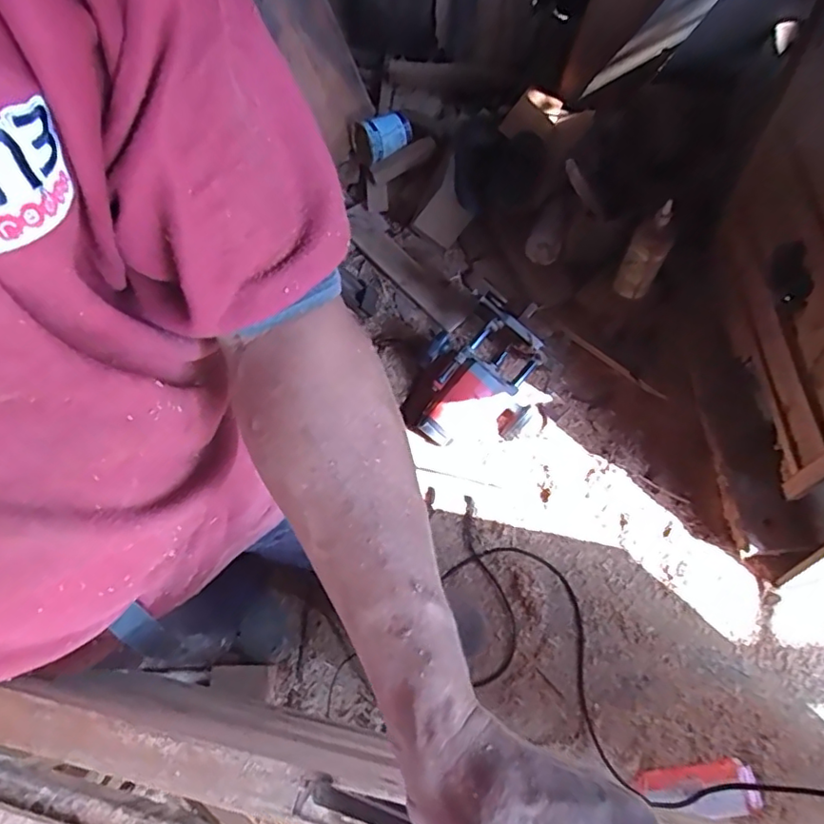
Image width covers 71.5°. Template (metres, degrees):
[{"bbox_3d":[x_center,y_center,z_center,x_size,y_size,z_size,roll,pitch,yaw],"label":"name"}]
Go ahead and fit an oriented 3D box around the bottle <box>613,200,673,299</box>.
[{"bbox_3d":[0.499,-0.331,1.234,0.081,0.236,0.073,27,71,14],"label":"bottle"}]

